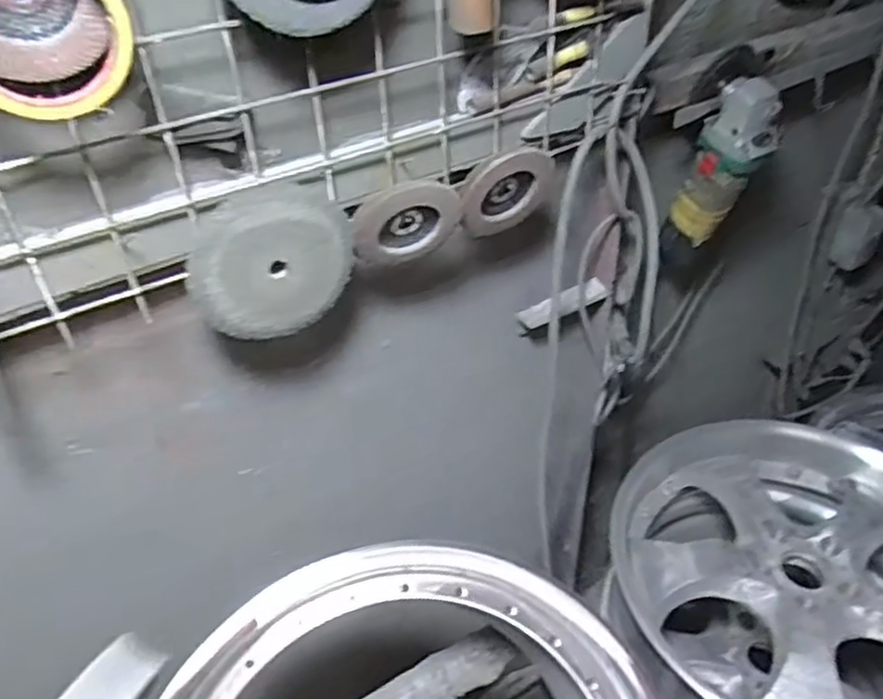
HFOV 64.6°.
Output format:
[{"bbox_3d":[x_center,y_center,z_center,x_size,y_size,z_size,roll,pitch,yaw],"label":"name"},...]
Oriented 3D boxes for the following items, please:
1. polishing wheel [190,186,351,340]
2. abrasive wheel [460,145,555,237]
[{"bbox_3d":[-0.136,-0.069,0.570,0.131,0.125,0.014,-24,44,-22],"label":"polishing wheel"},{"bbox_3d":[0.062,-0.146,0.648,0.097,0.092,0.017,-36,62,7],"label":"abrasive wheel"}]

